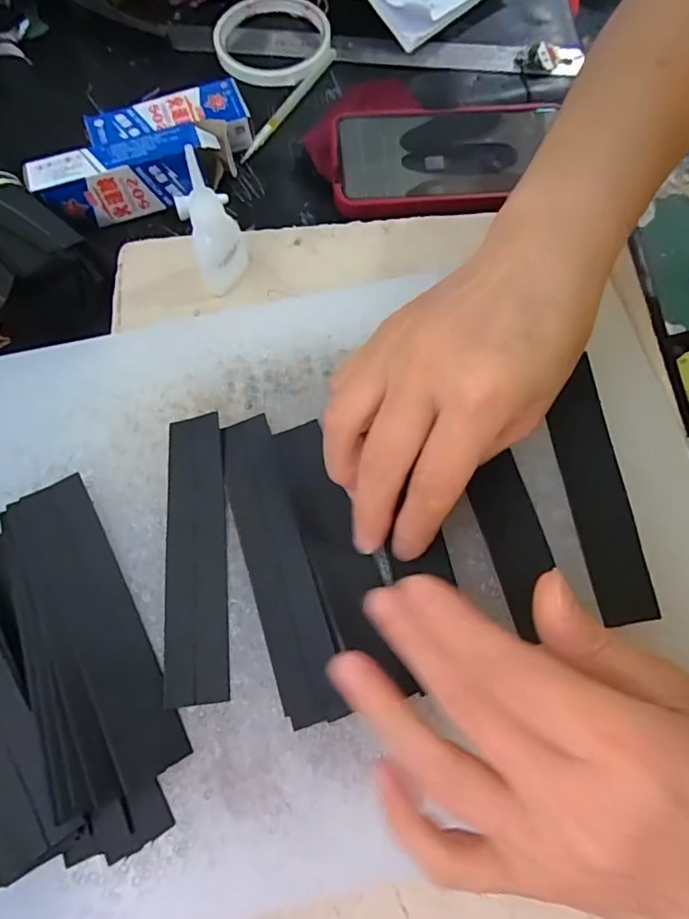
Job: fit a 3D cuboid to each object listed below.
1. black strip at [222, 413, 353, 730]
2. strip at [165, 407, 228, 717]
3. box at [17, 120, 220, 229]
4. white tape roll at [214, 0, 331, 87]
[{"bbox_3d":[-0.029,0.043,0.222,0.027,0.004,0.131,-17,72,-6],"label":"black strip"},{"bbox_3d":[-0.066,0.040,0.225,0.026,0.006,0.122,-6,73,0],"label":"strip"},{"bbox_3d":[-0.136,-0.179,0.325,0.109,0.038,0.025,-20,72,-7],"label":"box"},{"bbox_3d":[-0.054,-0.320,0.385,0.085,0.010,0.088,2,71,0],"label":"white tape roll"}]

